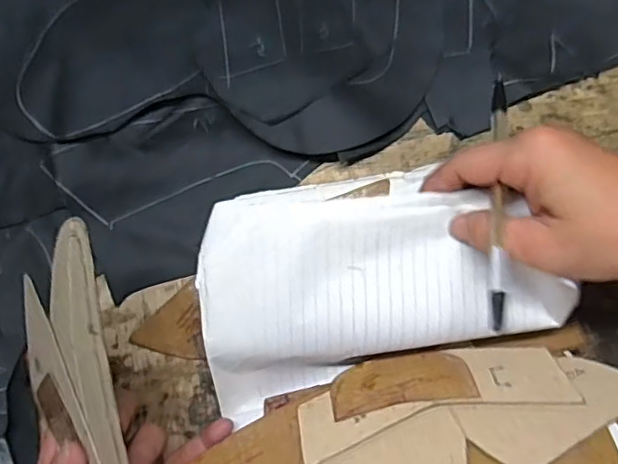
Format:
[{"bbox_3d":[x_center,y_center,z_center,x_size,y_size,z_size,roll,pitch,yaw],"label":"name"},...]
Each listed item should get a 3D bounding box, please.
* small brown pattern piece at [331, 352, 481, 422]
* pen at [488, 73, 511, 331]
[{"bbox_3d":[0.051,0.083,0.328,0.076,0.004,0.032,-9,42,-1],"label":"small brown pattern piece"},{"bbox_3d":[0.091,-0.019,0.284,0.010,0.007,0.140,9,62,3],"label":"pen"}]

